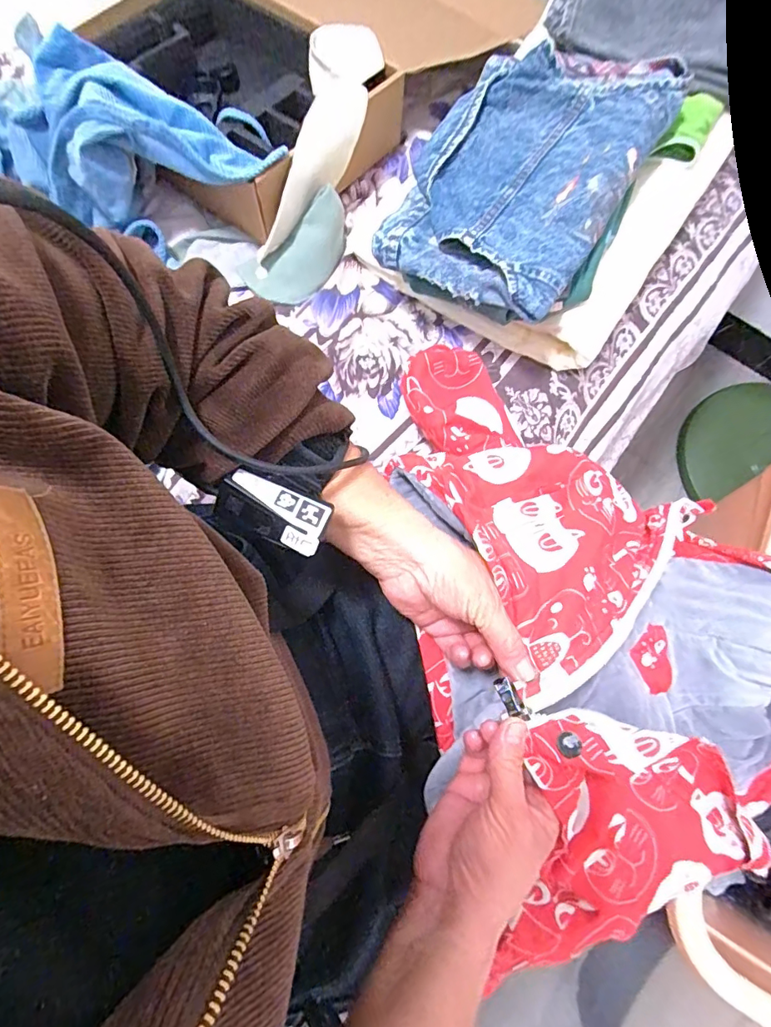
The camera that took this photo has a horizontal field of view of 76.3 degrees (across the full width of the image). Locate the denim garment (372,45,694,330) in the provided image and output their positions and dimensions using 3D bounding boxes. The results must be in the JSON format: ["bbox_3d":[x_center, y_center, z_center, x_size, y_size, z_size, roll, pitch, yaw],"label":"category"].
[{"bbox_3d":[0.141,-0.352,0.506,0.207,0.069,0.297,32,76,8],"label":"denim garment"}]

